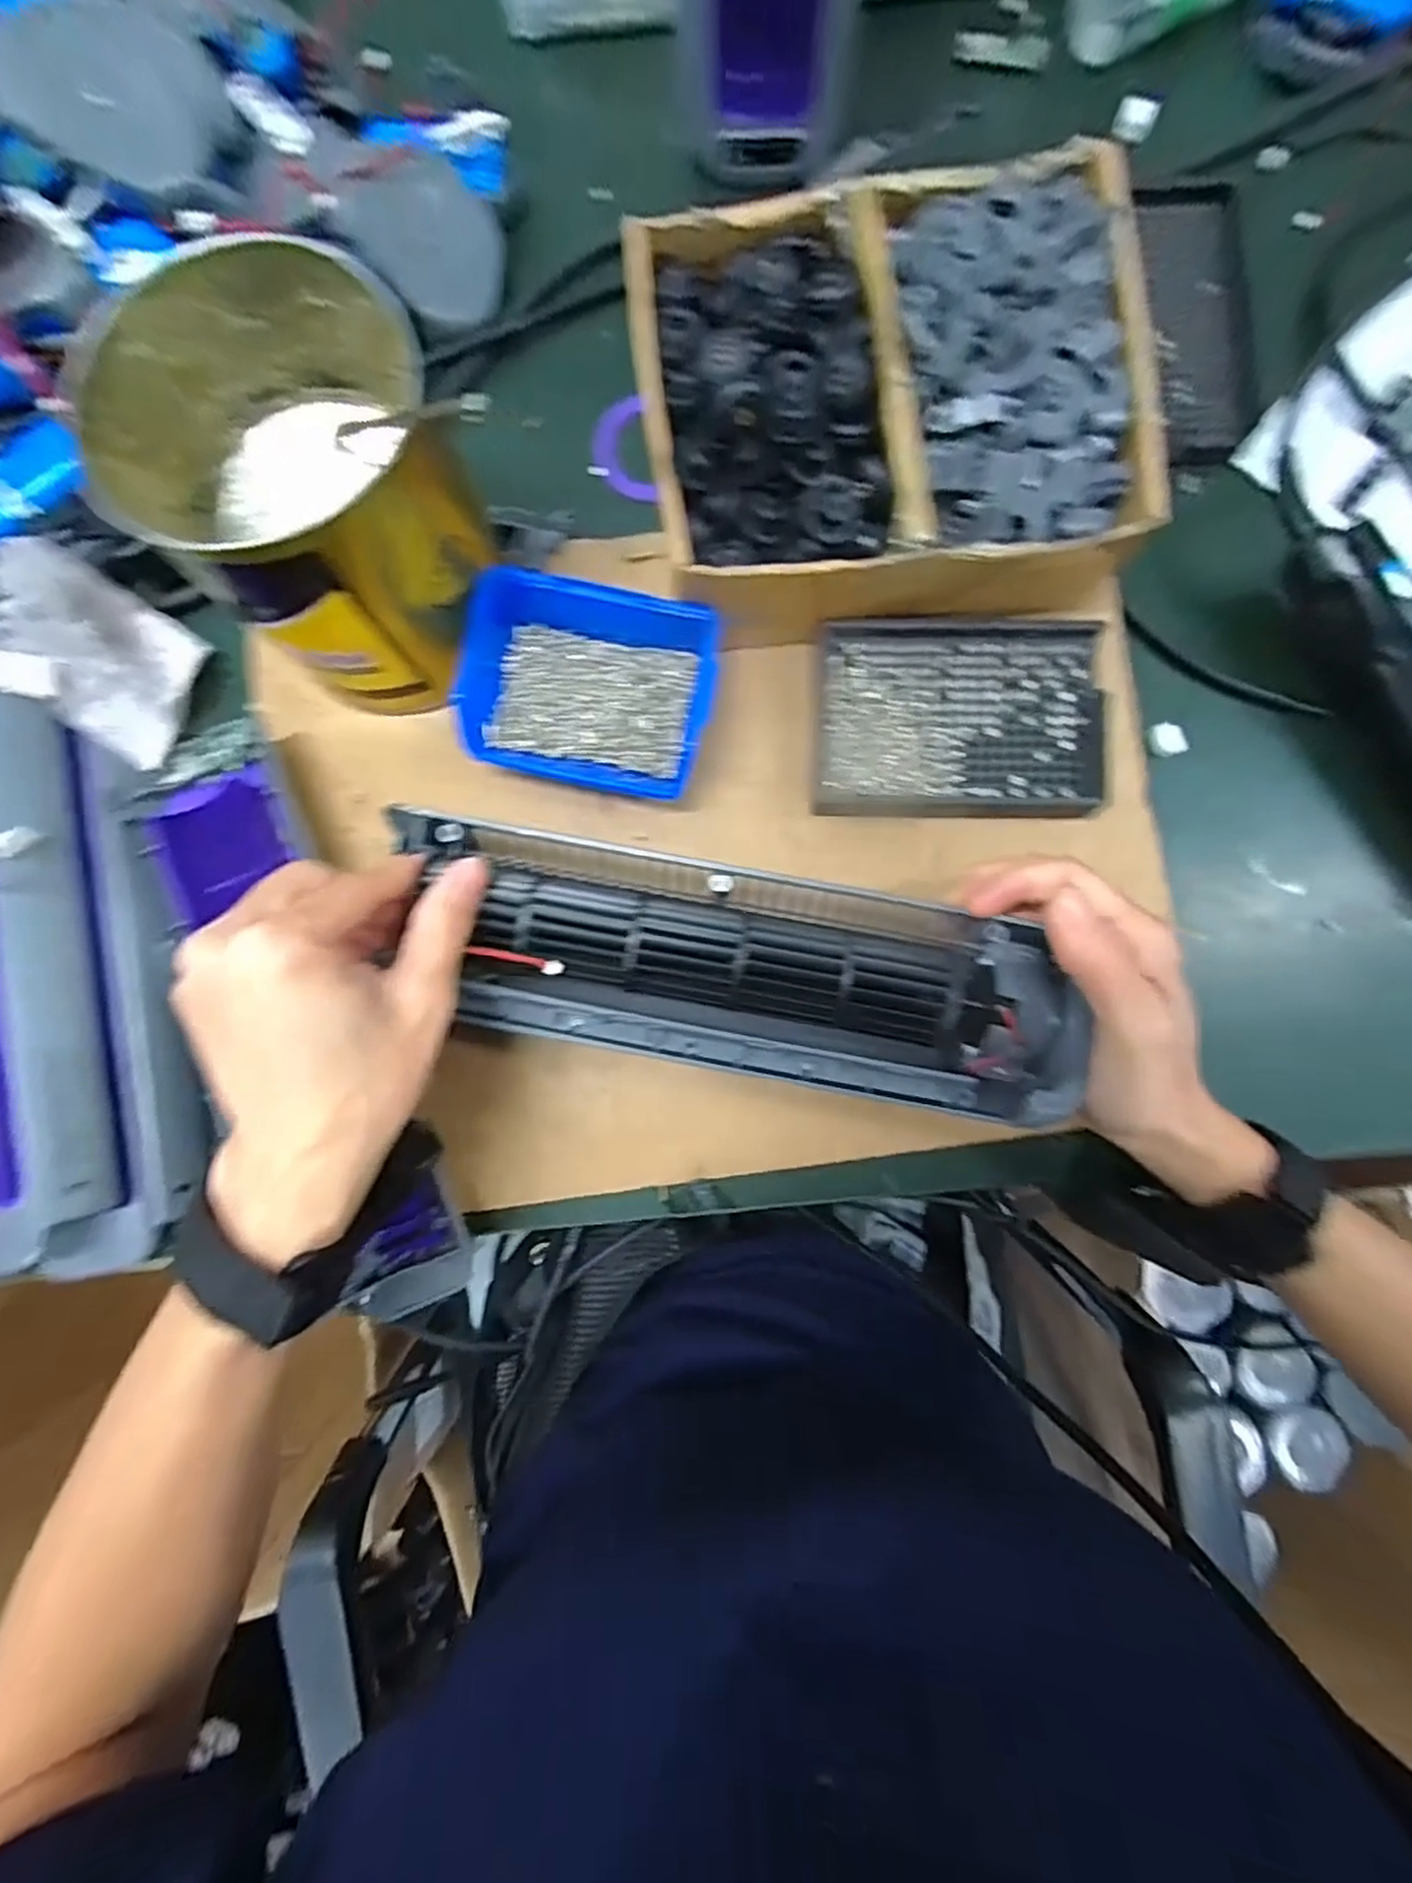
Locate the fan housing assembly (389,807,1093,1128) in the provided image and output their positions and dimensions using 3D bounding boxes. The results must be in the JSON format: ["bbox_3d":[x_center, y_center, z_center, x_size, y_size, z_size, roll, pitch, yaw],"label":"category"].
[{"bbox_3d":[0.009,0.012,0.298,0.283,0.045,0.086,13,86,0],"label":"fan housing assembly"}]

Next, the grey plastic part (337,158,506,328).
[{"bbox_3d":[-0.135,-0.346,0.353,0.072,0.004,0.062,-41,121,-19],"label":"grey plastic part"}]

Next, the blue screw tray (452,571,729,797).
[{"bbox_3d":[-0.052,-0.120,0.334,0.112,0.045,0.089,12,86,2],"label":"blue screw tray"}]

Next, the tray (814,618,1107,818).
[{"bbox_3d":[0.121,-0.107,0.346,0.132,0.023,0.094,0,86,1],"label":"tray"}]

